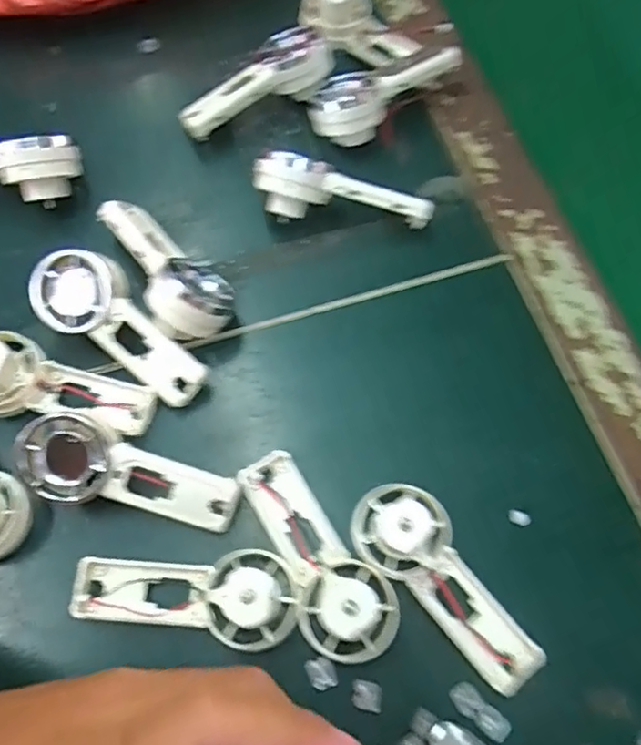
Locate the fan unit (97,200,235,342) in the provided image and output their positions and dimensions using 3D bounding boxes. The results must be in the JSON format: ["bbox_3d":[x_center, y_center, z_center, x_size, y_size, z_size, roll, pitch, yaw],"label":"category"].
[{"bbox_3d":[-0.077,-0.055,0.315,0.040,0.036,0.088,-28,70,-12],"label":"fan unit"}]

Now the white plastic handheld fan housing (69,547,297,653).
[{"bbox_3d":[-0.057,0.094,0.254,0.092,0.027,0.038,-1,67,-1],"label":"white plastic handheld fan housing"}]

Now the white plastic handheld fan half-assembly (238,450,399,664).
[{"bbox_3d":[-0.004,0.078,0.263,0.039,0.028,0.093,-33,71,-14],"label":"white plastic handheld fan half-assembly"}]

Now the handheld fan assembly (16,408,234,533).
[{"bbox_3d":[-0.084,0.044,0.277,0.094,0.024,0.039,18,93,-6],"label":"handheld fan assembly"}]

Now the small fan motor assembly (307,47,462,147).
[{"bbox_3d":[0.033,-0.164,0.358,0.091,0.037,0.043,-38,72,-15],"label":"small fan motor assembly"}]

